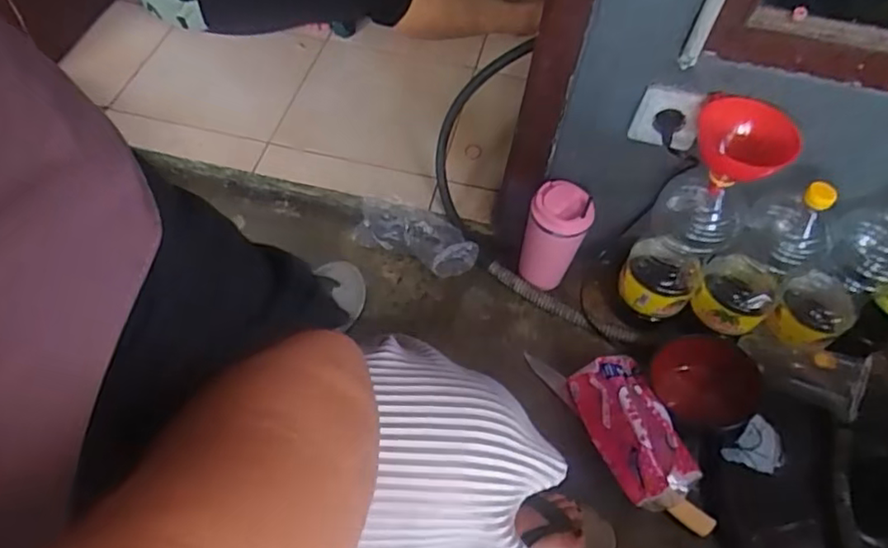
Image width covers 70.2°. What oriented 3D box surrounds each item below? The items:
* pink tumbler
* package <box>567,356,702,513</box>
[{"bbox_3d":[0.156,-0.052,0.907,0.080,0.165,0.071,17,57,7],"label":"pink tumbler"},{"bbox_3d":[0.249,0.201,0.820,0.095,0.103,0.192,-18,59,-16],"label":"package"}]

